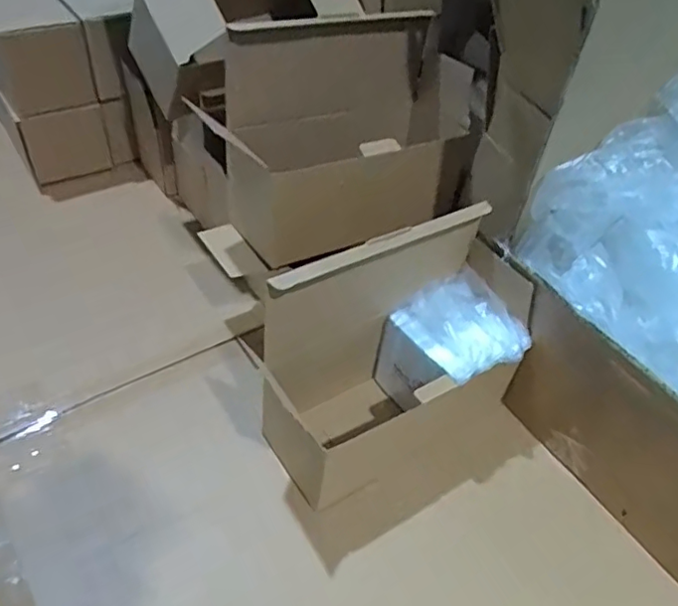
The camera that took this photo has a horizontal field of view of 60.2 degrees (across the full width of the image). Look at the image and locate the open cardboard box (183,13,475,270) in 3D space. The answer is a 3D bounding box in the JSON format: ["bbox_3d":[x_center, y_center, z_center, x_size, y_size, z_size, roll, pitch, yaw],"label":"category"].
[{"bbox_3d":[0.008,-0.162,0.558,0.237,0.167,0.118,-21,51,-30],"label":"open cardboard box"}]

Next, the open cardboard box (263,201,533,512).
[{"bbox_3d":[0.059,0.043,0.491,0.221,0.188,0.100,-20,50,-29],"label":"open cardboard box"}]

